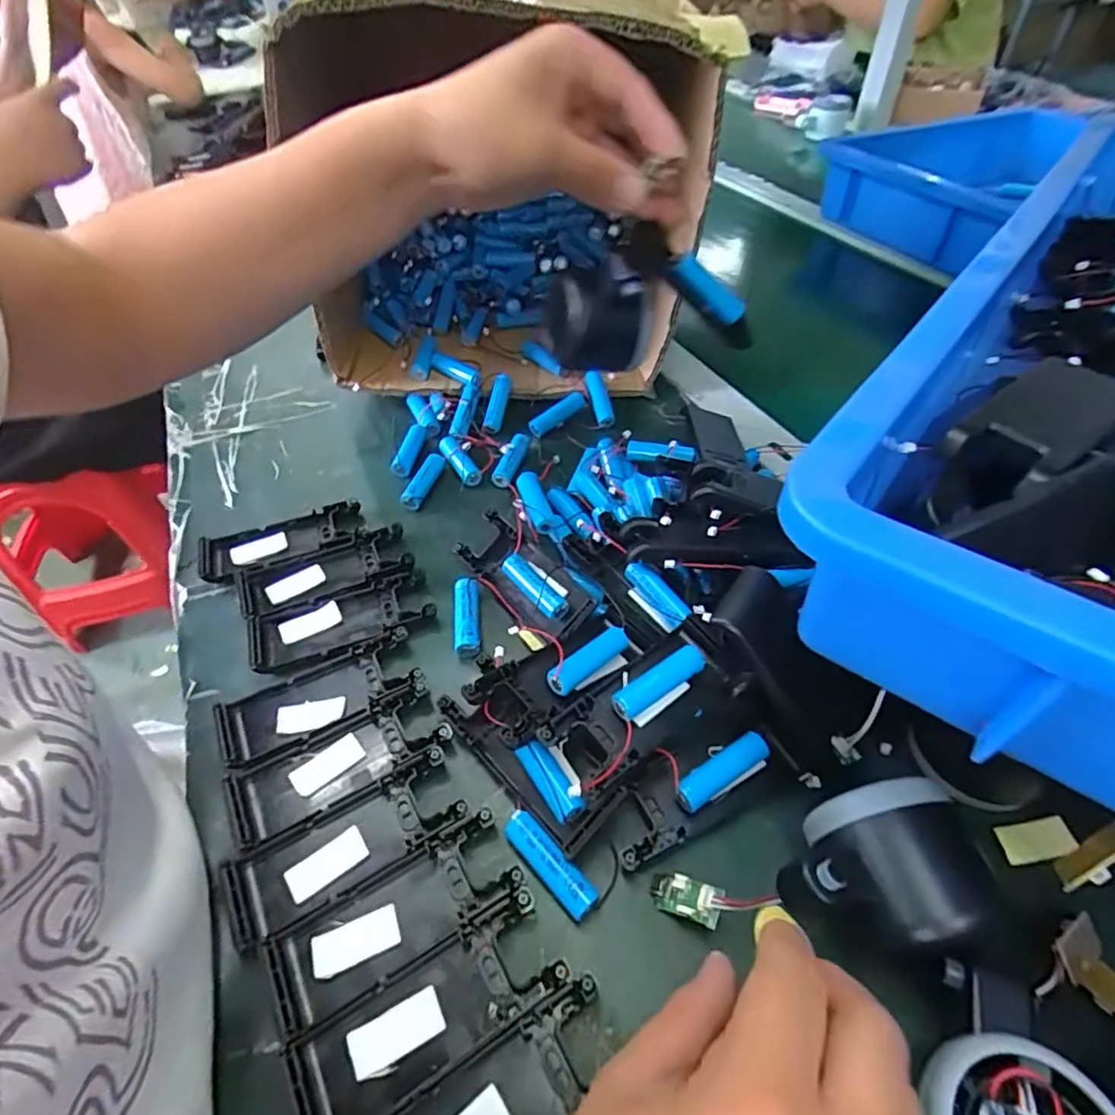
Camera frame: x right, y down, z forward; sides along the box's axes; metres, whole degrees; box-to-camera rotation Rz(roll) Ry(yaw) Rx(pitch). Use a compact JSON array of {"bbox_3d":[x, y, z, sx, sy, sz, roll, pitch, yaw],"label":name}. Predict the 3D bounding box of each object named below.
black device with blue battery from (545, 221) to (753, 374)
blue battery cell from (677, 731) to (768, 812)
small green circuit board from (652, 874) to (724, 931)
[{"bbox_3d":[0.050,-0.142,0.349,0.118,0.077,0.030,7,50,11],"label":"black device with blue battery"},{"bbox_3d":[0.079,0.102,0.288,0.049,0.012,0.014,-27,53,-19],"label":"blue battery cell"},{"bbox_3d":[0.054,0.144,0.254,0.033,0.010,0.015,-11,36,45],"label":"small green circuit board"}]

